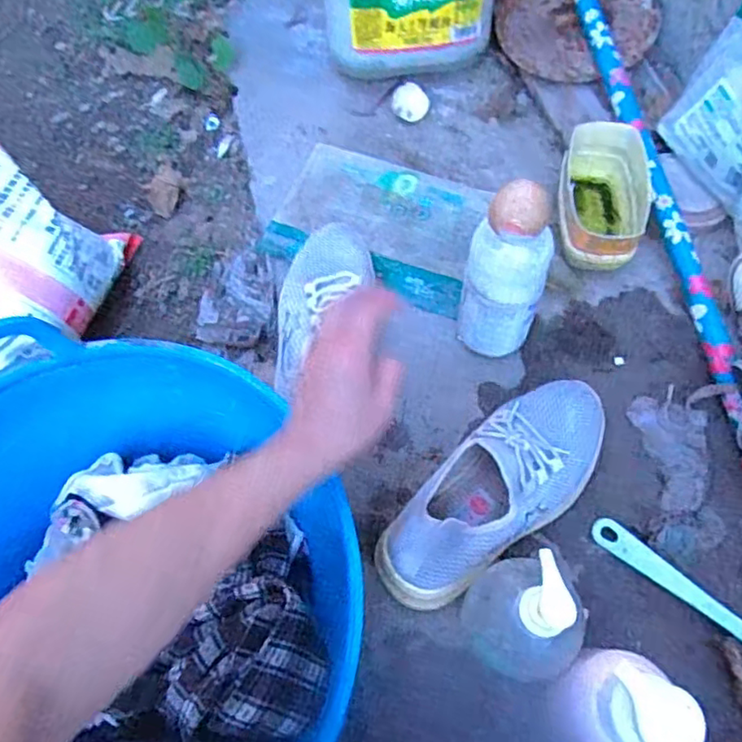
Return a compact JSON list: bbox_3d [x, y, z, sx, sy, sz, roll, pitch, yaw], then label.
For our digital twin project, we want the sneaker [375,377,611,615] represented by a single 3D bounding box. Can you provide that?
[{"bbox_3d":[0.107,0.094,0.492,0.232,0.084,0.090,-40,69,-17],"label":"sneaker"}]

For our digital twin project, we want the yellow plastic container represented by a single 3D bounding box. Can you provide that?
[{"bbox_3d":[0.234,-0.171,0.627,0.085,0.070,0.148,14,65,8],"label":"yellow plastic container"}]

